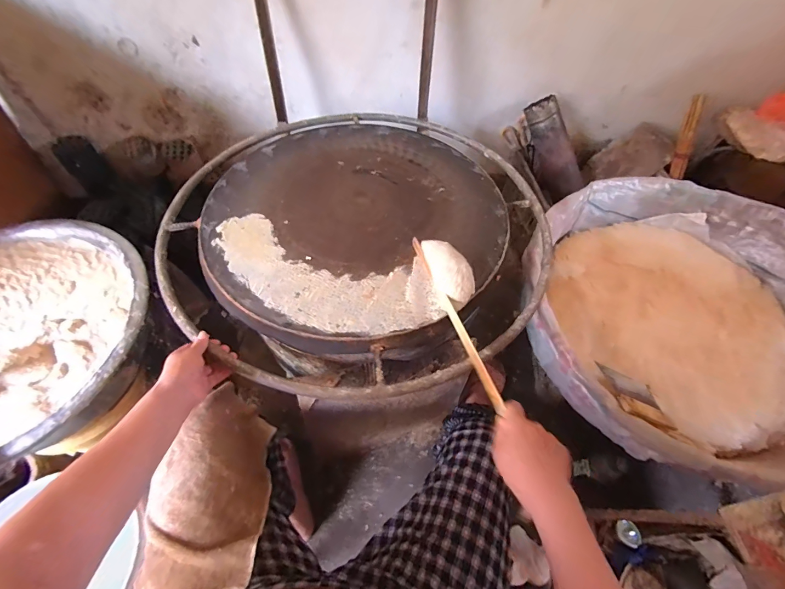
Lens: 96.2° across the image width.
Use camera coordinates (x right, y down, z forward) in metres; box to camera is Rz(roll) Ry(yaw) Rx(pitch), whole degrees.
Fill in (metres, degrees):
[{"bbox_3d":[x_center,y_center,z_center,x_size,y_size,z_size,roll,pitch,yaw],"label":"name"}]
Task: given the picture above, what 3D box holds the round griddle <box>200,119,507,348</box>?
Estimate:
[{"bbox_3d":[-0.073,-0.173,0.754,0.602,0.025,0.605,1,58,-2],"label":"round griddle"}]

